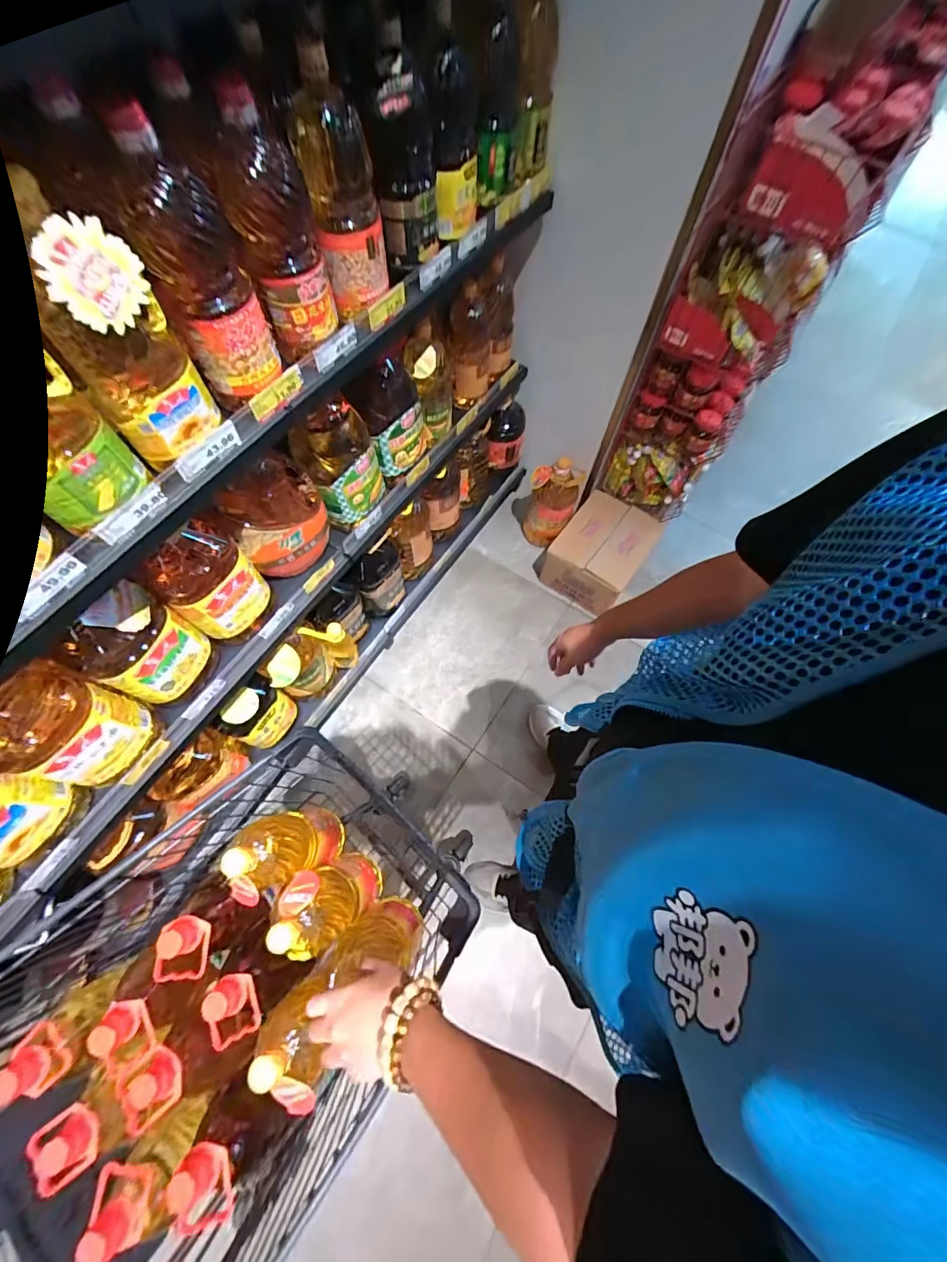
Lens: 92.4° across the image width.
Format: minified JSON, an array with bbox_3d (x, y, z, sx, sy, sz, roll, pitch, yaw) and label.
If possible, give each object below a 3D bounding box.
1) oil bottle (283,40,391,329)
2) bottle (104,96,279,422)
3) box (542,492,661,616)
[{"bbox_3d":[-0.179,-0.593,0.625,0.095,0.254,0.087,-5,68,-5],"label":"oil bottle"},{"bbox_3d":[-0.321,-0.422,0.545,0.098,0.273,0.094,-15,69,-9],"label":"bottle"},{"bbox_3d":[0.433,-0.271,1.568,0.260,0.188,0.344,33,70,10],"label":"box"}]

